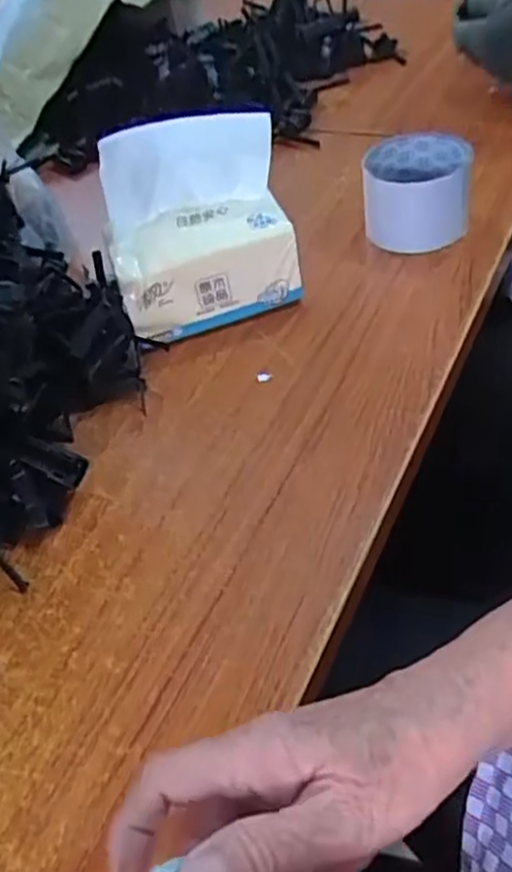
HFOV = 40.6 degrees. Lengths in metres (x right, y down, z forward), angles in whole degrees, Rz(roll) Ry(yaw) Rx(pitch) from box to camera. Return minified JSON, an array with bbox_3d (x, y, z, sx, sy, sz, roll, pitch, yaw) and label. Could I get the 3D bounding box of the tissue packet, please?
[{"bbox_3d":[-0.043,-0.154,0.510,0.133,0.150,0.046,-14,12,-1],"label":"tissue packet"}]

